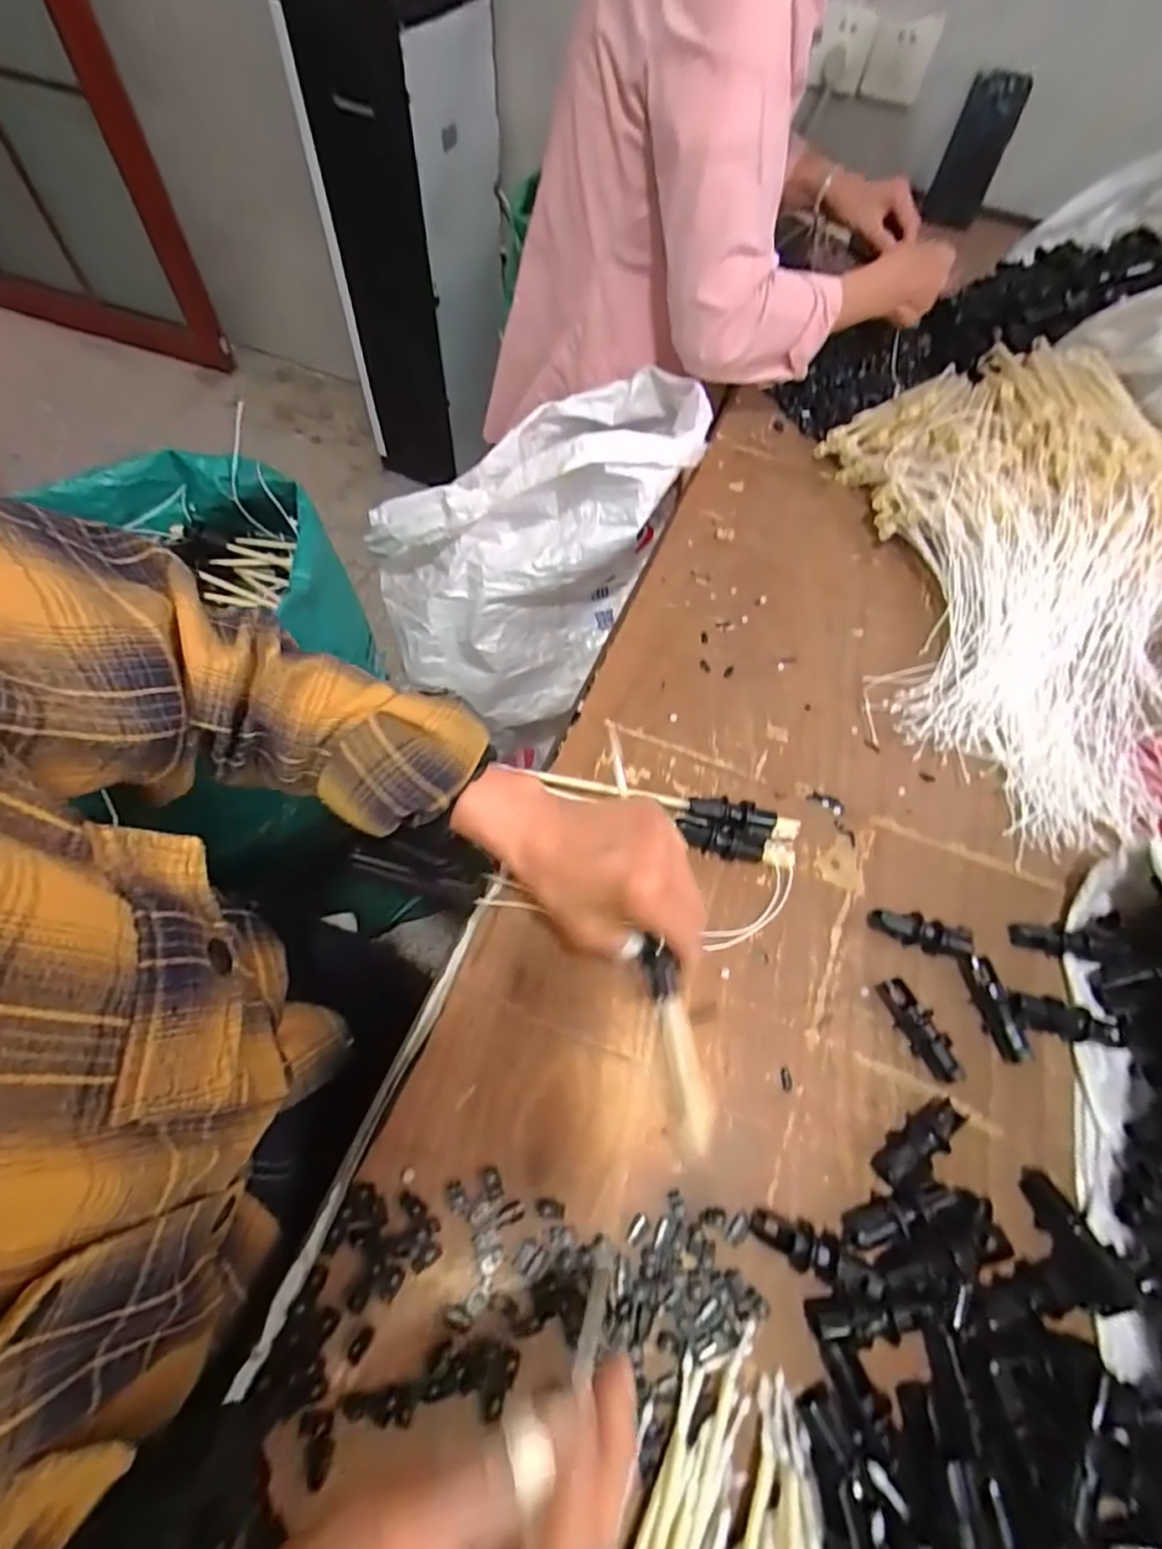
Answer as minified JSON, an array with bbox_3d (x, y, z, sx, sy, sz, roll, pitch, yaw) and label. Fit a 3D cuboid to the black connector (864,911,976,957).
[{"bbox_3d":[0.242,0.112,0.435,0.066,0.017,0.020,16,63,4],"label":"black connector"}]

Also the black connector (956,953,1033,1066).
[{"bbox_3d":[0.277,0.155,0.409,0.015,0.017,0.068,-7,63,-8],"label":"black connector"}]

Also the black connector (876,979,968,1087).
[{"bbox_3d":[0.225,0.169,0.405,0.018,0.021,0.067,-20,66,-14],"label":"black connector"}]

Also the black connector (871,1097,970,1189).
[{"bbox_3d":[0.210,0.225,0.377,0.065,0.020,0.023,-27,68,-17],"label":"black connector"}]

